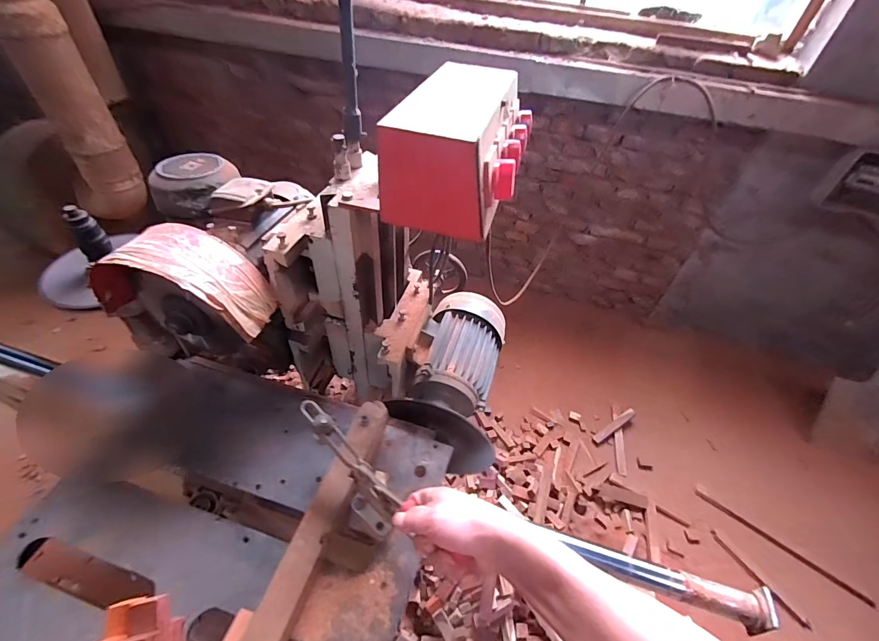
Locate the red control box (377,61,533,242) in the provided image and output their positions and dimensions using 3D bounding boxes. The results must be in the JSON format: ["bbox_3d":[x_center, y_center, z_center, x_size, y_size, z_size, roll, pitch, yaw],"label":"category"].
[{"bbox_3d":[0.039,-0.264,0.586,0.161,0.141,0.290,7,43,15],"label":"red control box"}]

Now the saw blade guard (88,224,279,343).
[{"bbox_3d":[-0.388,-0.063,0.592,0.259,0.117,0.100,7,43,15],"label":"saw blade guard"}]

